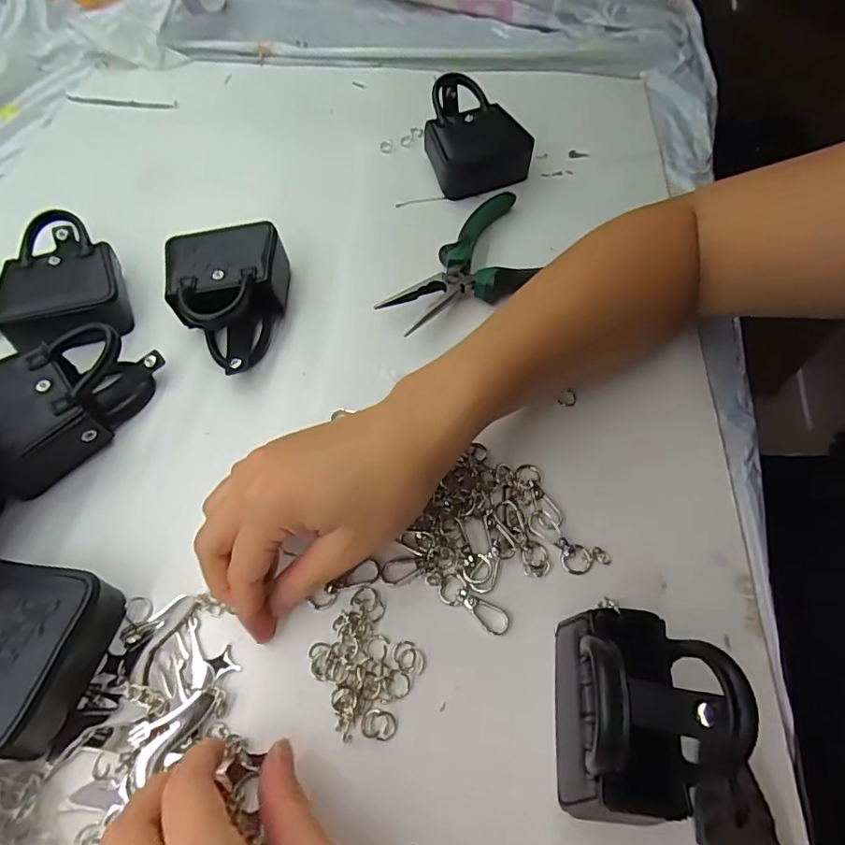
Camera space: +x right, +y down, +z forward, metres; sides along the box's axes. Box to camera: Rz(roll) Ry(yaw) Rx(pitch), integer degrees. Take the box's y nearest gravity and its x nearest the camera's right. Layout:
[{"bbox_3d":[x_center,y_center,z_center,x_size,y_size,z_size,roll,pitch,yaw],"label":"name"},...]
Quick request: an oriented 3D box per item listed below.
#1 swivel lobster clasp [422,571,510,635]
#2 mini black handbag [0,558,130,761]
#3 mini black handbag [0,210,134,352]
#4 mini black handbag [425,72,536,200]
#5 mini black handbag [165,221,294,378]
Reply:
[{"bbox_3d":[0.023,0.091,0.278,0.048,0.004,0.015,29,63,16],"label":"swivel lobster clasp"},{"bbox_3d":[-0.210,0.096,0.253,0.112,0.037,0.075,17,61,10],"label":"mini black handbag"},{"bbox_3d":[-0.246,-0.102,0.376,0.072,0.036,0.102,-13,60,-8],"label":"mini black handbag"},{"bbox_3d":[0.040,-0.237,0.451,0.074,0.053,0.096,-14,60,-8],"label":"mini black handbag"},{"bbox_3d":[-0.127,-0.083,0.363,0.075,0.041,0.107,-12,60,-7],"label":"mini black handbag"}]

